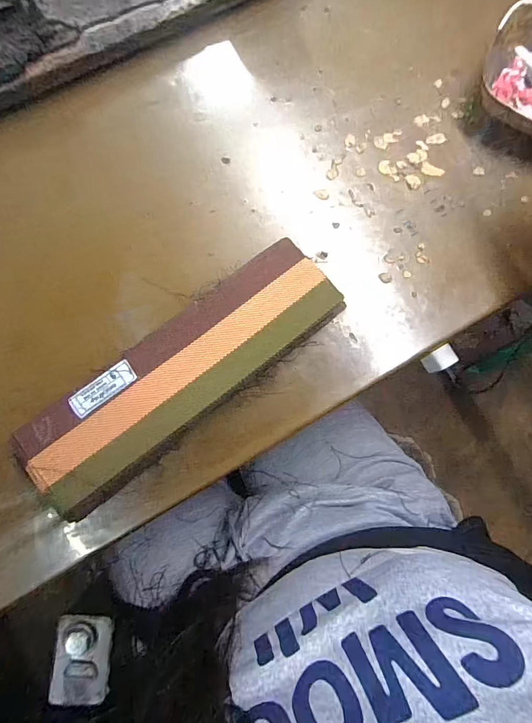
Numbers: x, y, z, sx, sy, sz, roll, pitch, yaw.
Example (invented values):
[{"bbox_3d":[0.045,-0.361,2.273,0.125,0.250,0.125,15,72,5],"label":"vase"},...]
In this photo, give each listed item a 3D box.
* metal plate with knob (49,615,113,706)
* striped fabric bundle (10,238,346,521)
[{"bbox_3d":[-0.371,0.598,0.797,0.112,0.030,0.145,2,68,-13],"label":"metal plate with knob"},{"bbox_3d":[-0.072,0.010,0.353,0.305,0.045,0.088,-38,86,-6],"label":"striped fabric bundle"}]

